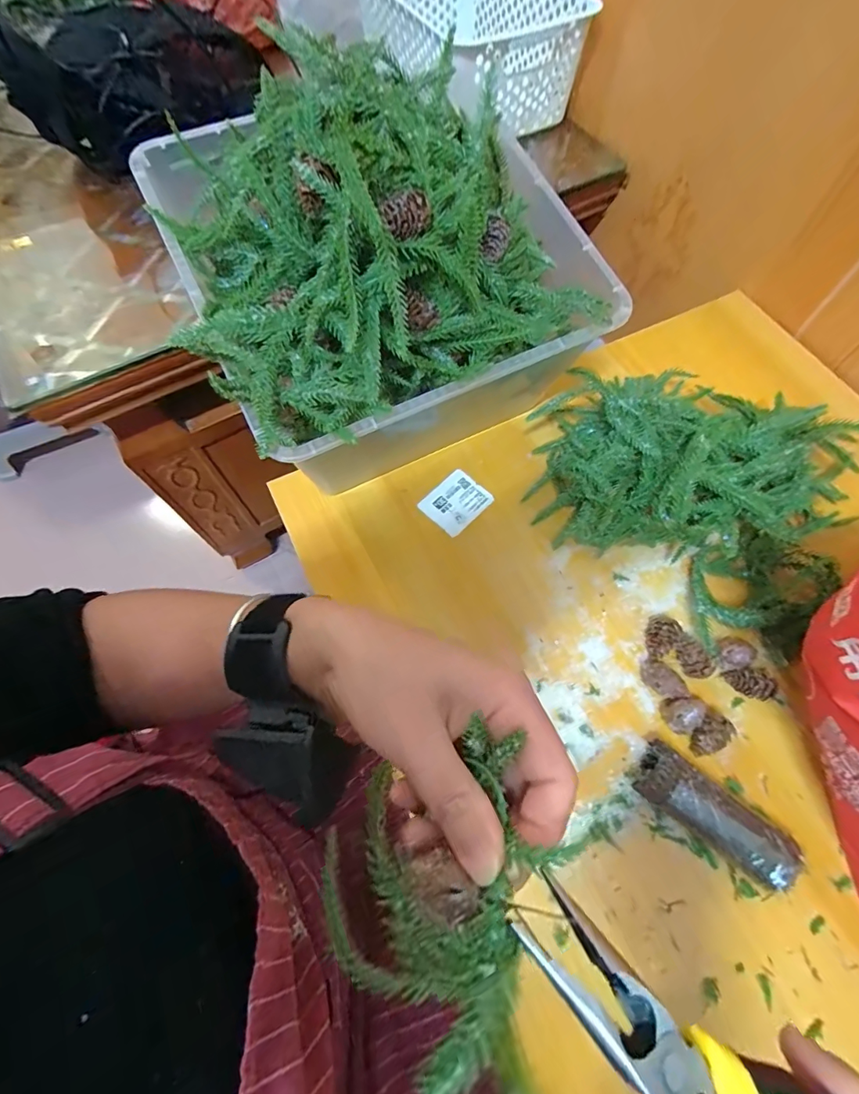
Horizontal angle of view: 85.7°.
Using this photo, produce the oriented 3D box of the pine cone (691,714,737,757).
[{"bbox_3d":[0.208,0.141,0.344,0.020,0.023,0.031,36,71,15],"label":"pine cone"}]

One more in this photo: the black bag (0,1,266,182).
[{"bbox_3d":[-0.360,-0.560,0.571,0.273,0.127,0.094,-20,68,-8],"label":"black bag"}]

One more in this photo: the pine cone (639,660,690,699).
[{"bbox_3d":[0.183,0.106,0.362,0.022,0.021,0.035,-37,71,-14],"label":"pine cone"}]

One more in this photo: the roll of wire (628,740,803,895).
[{"bbox_3d":[0.197,0.185,0.321,0.108,0.026,0.036,35,71,14],"label":"roll of wire"}]

